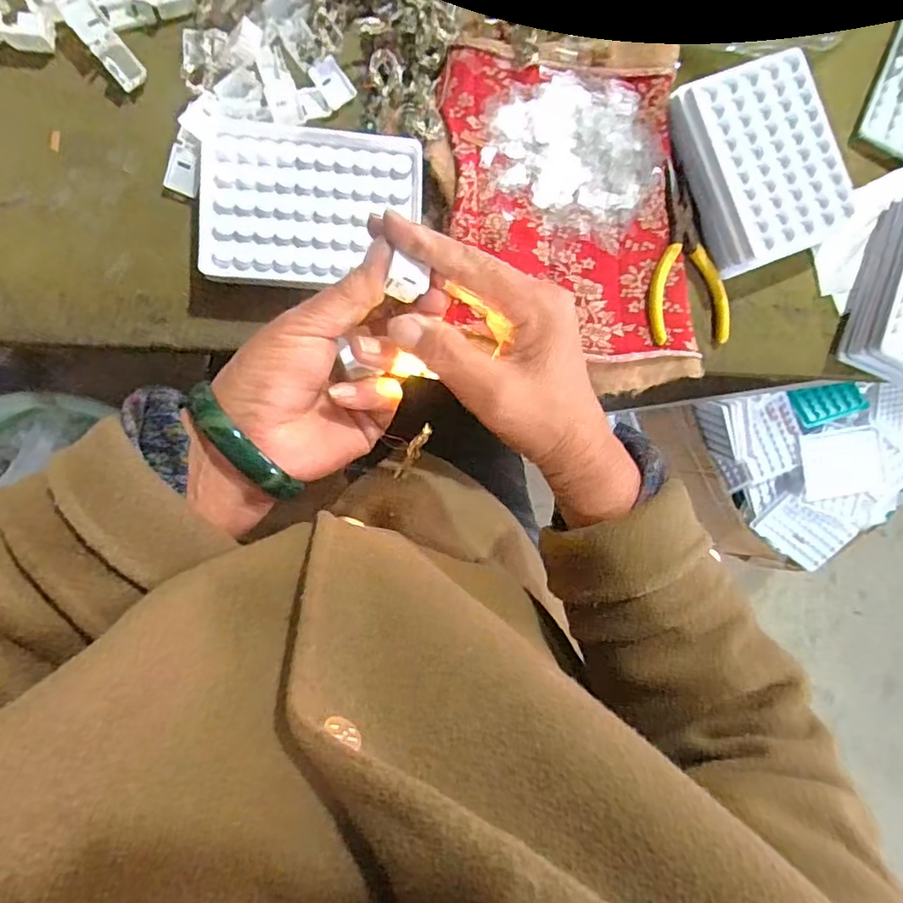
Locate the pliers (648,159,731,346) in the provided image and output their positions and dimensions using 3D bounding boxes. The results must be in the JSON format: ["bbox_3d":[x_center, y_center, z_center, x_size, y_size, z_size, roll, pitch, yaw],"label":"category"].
[{"bbox_3d":[0.168,-0.134,0.382,0.065,0.014,0.118,2,92,-8],"label":"pliers"}]

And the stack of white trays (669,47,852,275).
[{"bbox_3d":[0.209,-0.194,0.377,0.094,0.028,0.124,-23,95,-7],"label":"stack of white trays"}]

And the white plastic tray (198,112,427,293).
[{"bbox_3d":[-0.086,-0.152,0.345,0.129,0.016,0.097,2,92,-8],"label":"white plastic tray"}]

